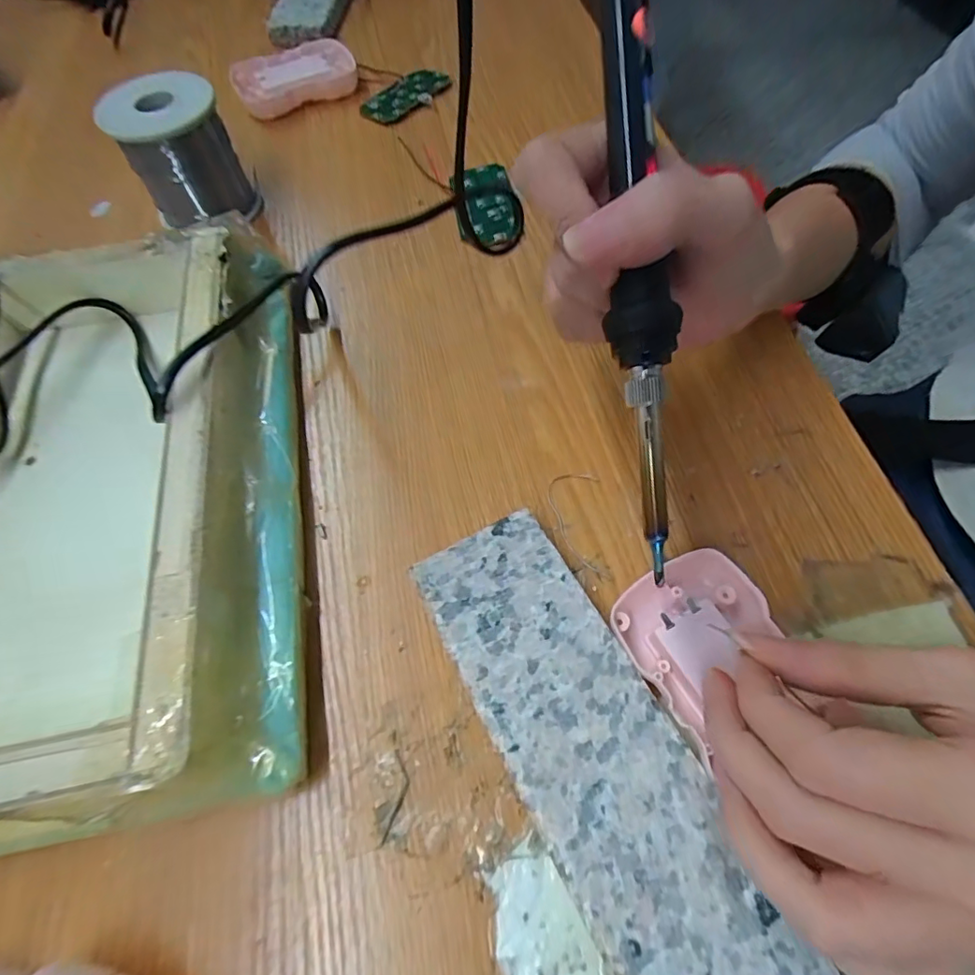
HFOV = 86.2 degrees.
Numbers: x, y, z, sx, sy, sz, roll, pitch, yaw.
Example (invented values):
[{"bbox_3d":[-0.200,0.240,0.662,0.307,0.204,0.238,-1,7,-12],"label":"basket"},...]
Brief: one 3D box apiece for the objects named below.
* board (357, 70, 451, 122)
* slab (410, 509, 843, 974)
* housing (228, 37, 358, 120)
[{"bbox_3d":[-0.062,-0.298,0.394,0.070,0.008,0.037,-35,67,-17],"label":"board"},{"bbox_3d":[0.043,0.102,0.172,0.056,0.019,0.204,-26,65,-13],"label":"slab"},{"bbox_3d":[-0.147,-0.313,0.397,0.089,0.021,0.053,-22,64,-11],"label":"housing"}]

